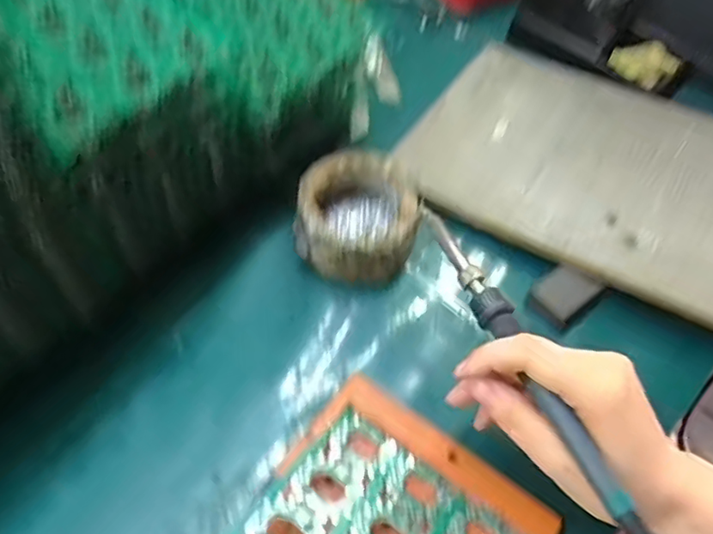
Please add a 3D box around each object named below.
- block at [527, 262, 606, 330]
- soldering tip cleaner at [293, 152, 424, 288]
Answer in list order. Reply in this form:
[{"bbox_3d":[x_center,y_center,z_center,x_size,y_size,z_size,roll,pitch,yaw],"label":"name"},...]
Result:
[{"bbox_3d":[0.143,0.018,0.408,0.042,0.014,0.032,-34,64,-25],"label":"block"},{"bbox_3d":[0.001,-0.035,0.423,0.083,0.045,0.095,10,56,4],"label":"soldering tip cleaner"}]

